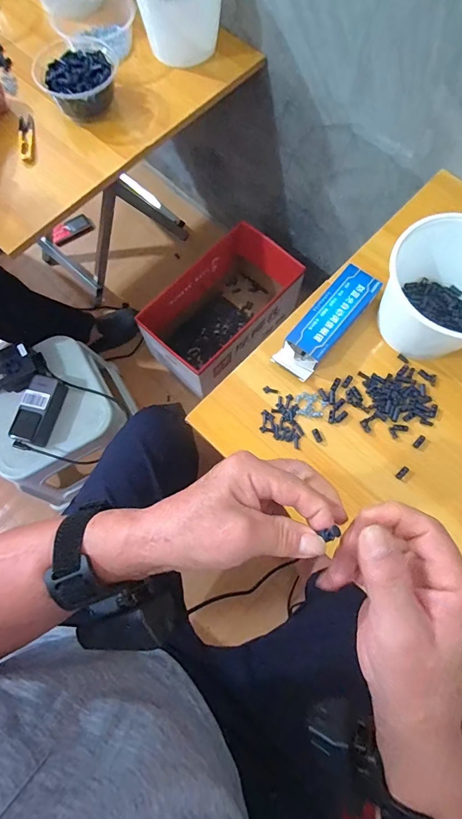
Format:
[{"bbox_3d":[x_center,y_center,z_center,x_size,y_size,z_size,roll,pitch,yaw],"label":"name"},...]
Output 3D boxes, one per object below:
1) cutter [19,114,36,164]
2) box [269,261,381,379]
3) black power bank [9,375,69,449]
[{"bbox_3d":[-0.343,-0.453,0.647,0.024,0.018,0.091,-10,75,-4],"label":"cutter"},{"bbox_3d":[0.133,-0.121,0.533,0.057,0.033,0.173,39,78,9],"label":"box"},{"bbox_3d":[-0.368,0.002,0.740,0.060,0.054,0.130,14,75,3],"label":"black power bank"}]

